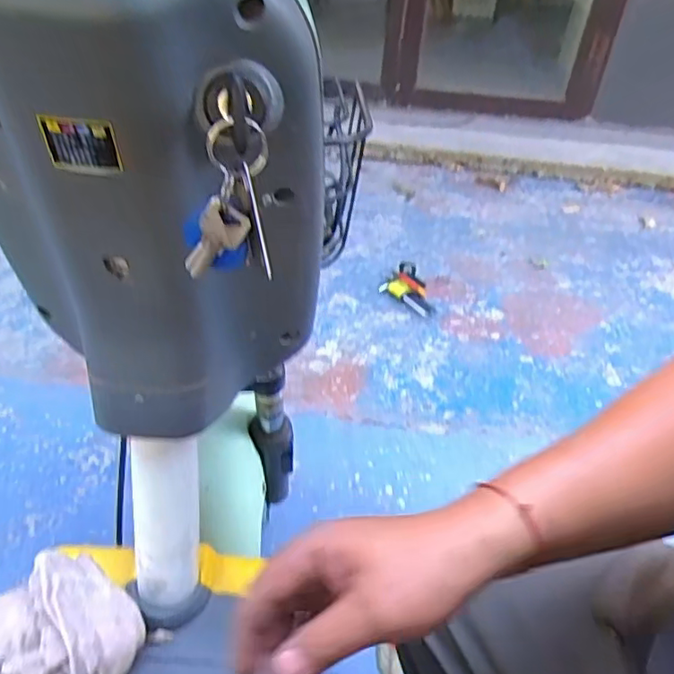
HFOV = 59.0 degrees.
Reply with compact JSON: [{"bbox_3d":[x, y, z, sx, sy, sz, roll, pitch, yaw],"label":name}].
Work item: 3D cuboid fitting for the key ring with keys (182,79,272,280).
[{"bbox_3d":[-0.049,-0.064,0.257,0.042,0.085,0.023,-3,36,-11],"label":"key ring with keys"}]

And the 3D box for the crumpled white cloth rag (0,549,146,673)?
[{"bbox_3d":[-0.220,0.226,0.435,0.101,0.049,0.141,27,41,29],"label":"crumpled white cloth rag"}]

